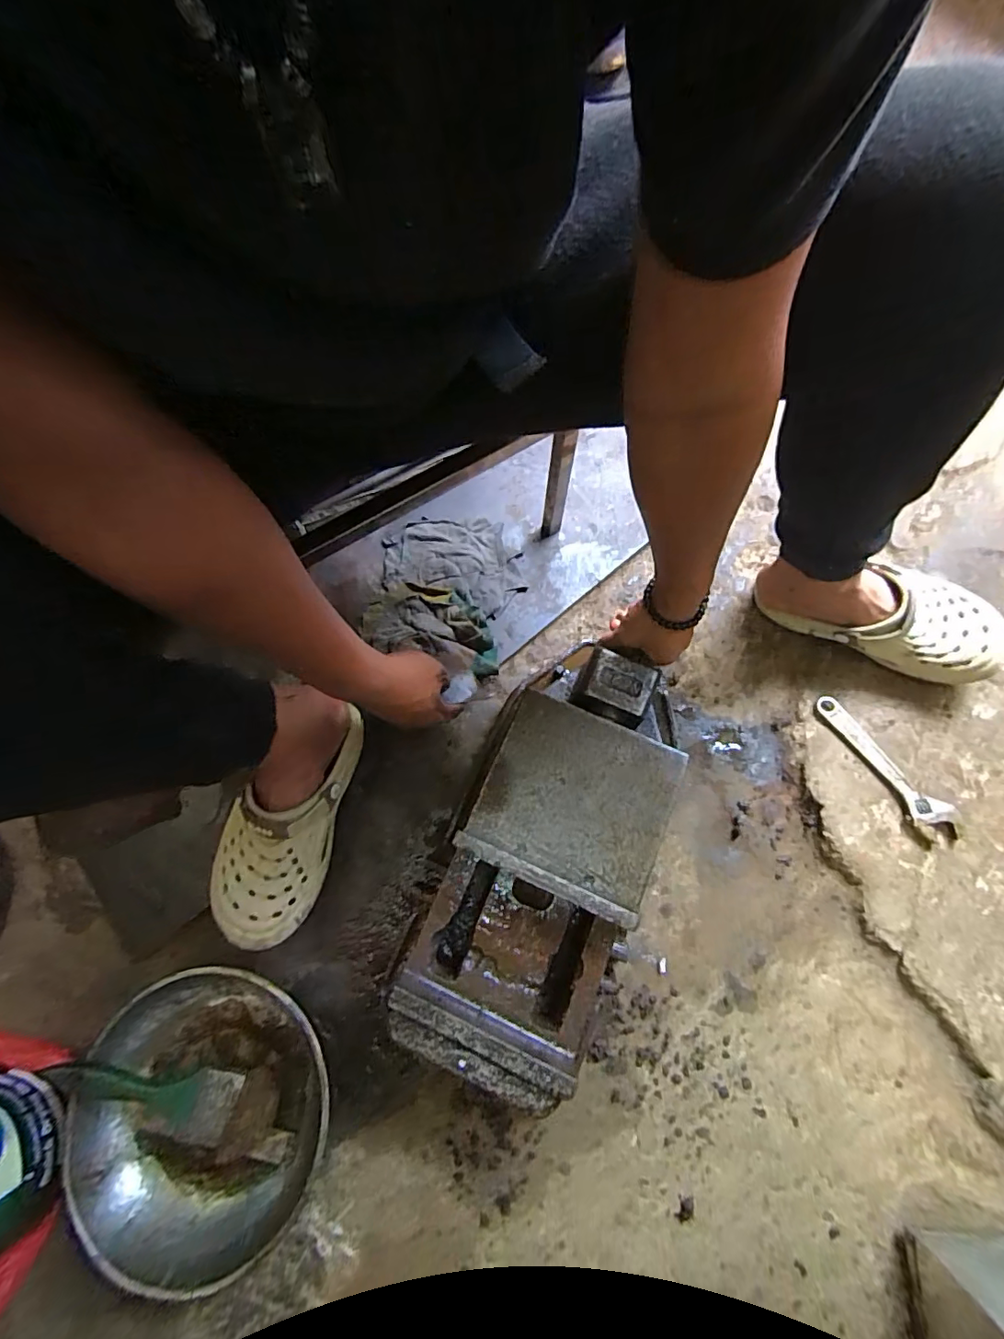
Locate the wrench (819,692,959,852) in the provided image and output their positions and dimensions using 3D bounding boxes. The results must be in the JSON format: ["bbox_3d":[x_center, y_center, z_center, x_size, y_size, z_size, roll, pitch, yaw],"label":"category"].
[{"bbox_3d":[0.437,0.111,0.597,0.052,0.013,0.186,-35,75,-5],"label":"wrench"}]

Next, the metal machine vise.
[{"bbox_3d":[0.049,0.177,0.537,0.197,0.128,0.401,21,82,9],"label":"metal machine vise"}]

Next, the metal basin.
[{"bbox_3d":[-0.291,0.433,0.504,0.250,0.062,0.258,13,76,8],"label":"metal basin"}]

